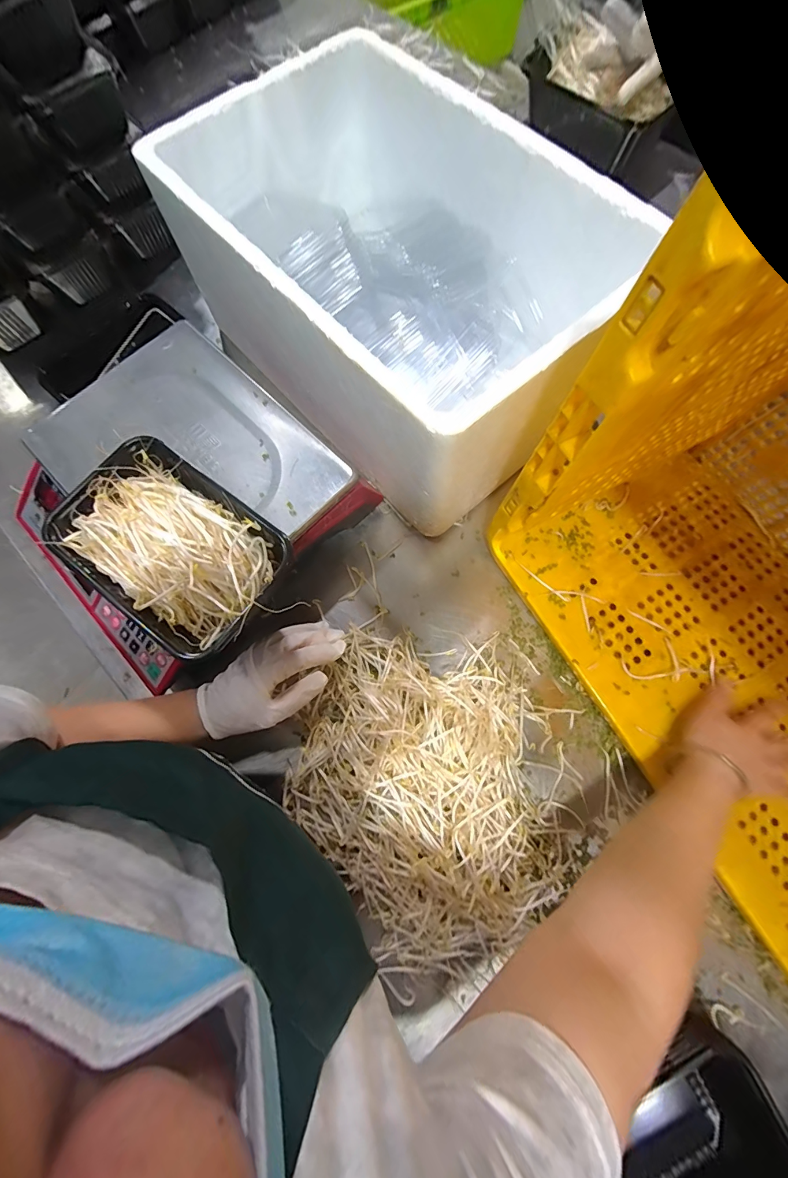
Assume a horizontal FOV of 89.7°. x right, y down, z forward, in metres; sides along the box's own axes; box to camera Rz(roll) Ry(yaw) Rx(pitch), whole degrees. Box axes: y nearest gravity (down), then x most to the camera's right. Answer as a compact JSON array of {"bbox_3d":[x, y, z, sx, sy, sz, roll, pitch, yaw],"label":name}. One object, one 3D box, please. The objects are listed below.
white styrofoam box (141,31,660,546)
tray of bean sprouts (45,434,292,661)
[{"bbox_3d":[0.004,-0.332,0.451,0.300,0.192,0.451,-39,77,-8],"label":"white styrofoam box"},{"bbox_3d":[-0.178,-0.038,0.321,0.178,0.042,0.122,36,79,10],"label":"tray of bean sprouts"}]

